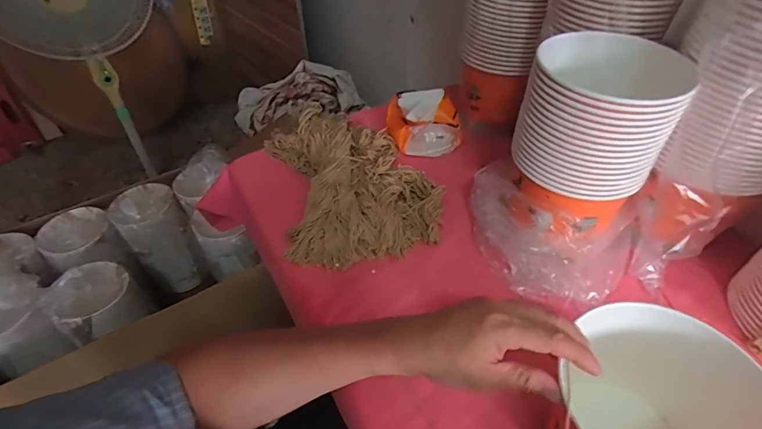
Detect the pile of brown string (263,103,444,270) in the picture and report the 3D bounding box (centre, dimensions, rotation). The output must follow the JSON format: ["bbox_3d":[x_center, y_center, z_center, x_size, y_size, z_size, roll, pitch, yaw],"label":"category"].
[{"bbox_3d":[-0.051,-0.071,0.687,0.241,0.063,0.341,-12,46,-10],"label":"pile of brown string"}]

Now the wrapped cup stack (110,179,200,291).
[{"bbox_3d":[-0.639,0.077,1.233,0.159,0.309,0.159,-28,50,-23],"label":"wrapped cup stack"}]

